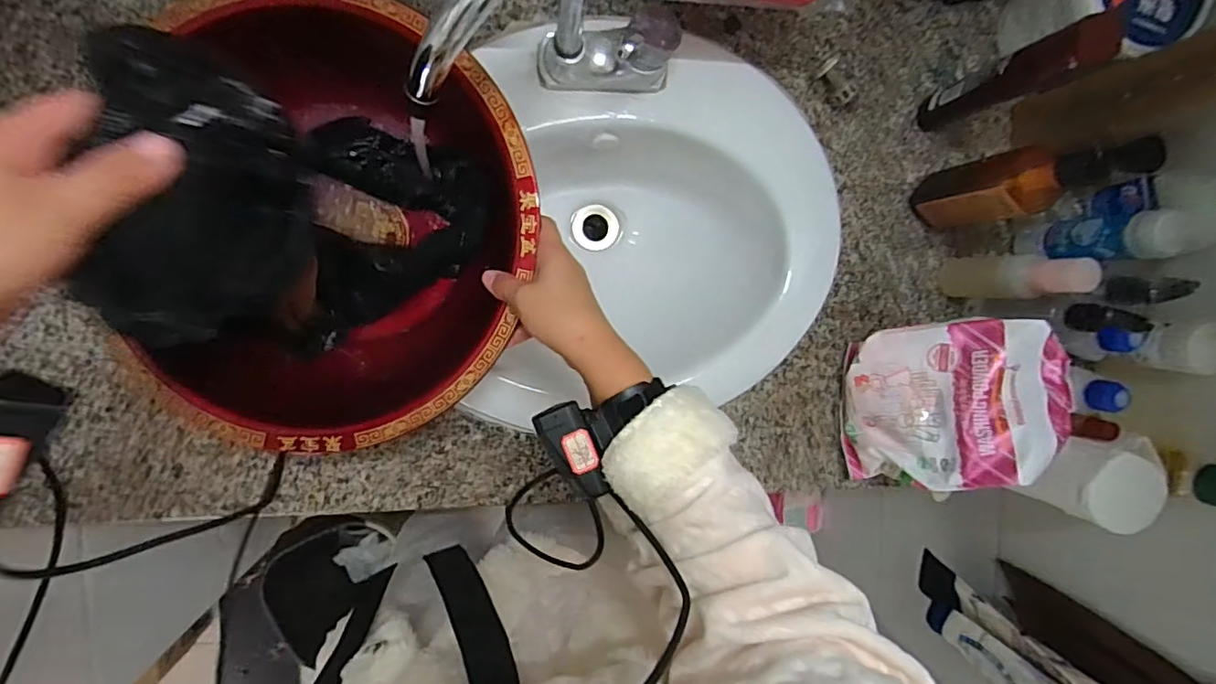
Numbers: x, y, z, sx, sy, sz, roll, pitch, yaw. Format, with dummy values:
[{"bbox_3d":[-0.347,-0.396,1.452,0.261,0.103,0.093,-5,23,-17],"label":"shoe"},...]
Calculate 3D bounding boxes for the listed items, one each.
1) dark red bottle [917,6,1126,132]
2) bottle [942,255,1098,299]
[{"bbox_3d":[0.384,-0.254,0.566,0.032,0.210,0.040,-24,98,-5],"label":"dark red bottle"},{"bbox_3d":[0.424,-0.069,0.608,0.035,0.162,0.043,-14,97,-6],"label":"bottle"}]

